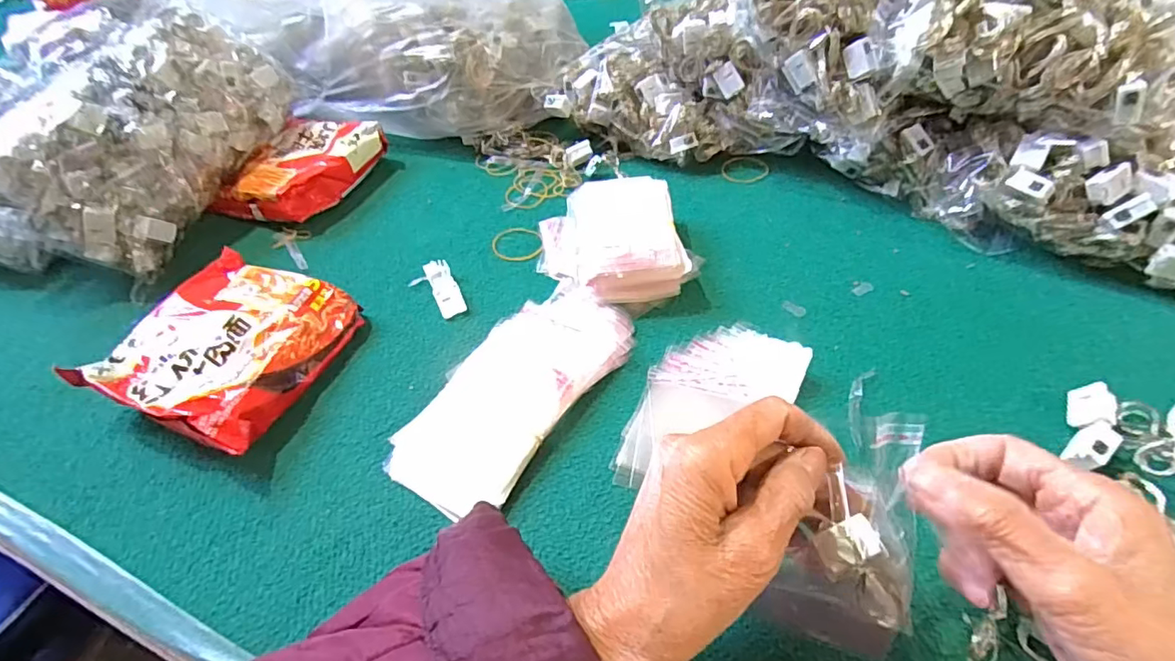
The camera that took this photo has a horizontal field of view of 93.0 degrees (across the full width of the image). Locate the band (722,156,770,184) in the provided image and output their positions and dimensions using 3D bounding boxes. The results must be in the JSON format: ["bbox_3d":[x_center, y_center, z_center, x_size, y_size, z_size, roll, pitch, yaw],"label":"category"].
[{"bbox_3d":[0.152,-0.154,0.536,0.044,0.005,0.037,4,50,8],"label":"band"}]

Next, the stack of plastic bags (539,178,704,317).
[{"bbox_3d":[0.024,-0.074,0.445,0.126,0.041,0.122,-5,49,0],"label":"stack of plastic bags"}]

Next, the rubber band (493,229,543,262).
[{"bbox_3d":[-0.062,-0.077,0.488,0.043,0.004,0.046,-2,49,3],"label":"rubber band"}]

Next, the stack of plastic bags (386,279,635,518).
[{"bbox_3d":[-0.045,0.036,0.376,0.081,0.021,0.184,27,57,25],"label":"stack of plastic bags"}]

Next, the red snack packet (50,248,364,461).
[{"bbox_3d":[-0.251,0.011,0.396,0.132,0.042,0.140,14,52,16],"label":"red snack packet"}]

